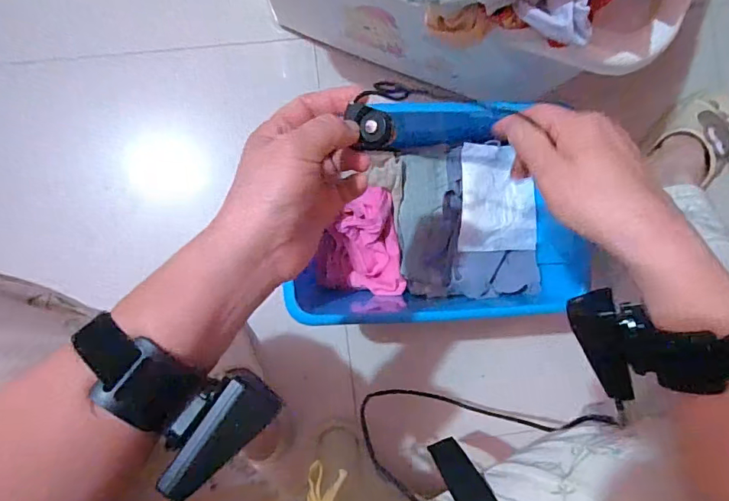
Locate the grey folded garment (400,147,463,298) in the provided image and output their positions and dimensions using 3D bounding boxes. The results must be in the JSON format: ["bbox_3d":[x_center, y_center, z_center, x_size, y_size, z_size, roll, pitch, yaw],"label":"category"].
[{"bbox_3d":[0.080,-0.031,0.576,0.061,0.071,0.170,-1,88,-3],"label":"grey folded garment"}]

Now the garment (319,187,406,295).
[{"bbox_3d":[-0.008,-0.007,0.604,0.111,0.061,0.128,-10,88,-4],"label":"garment"}]

